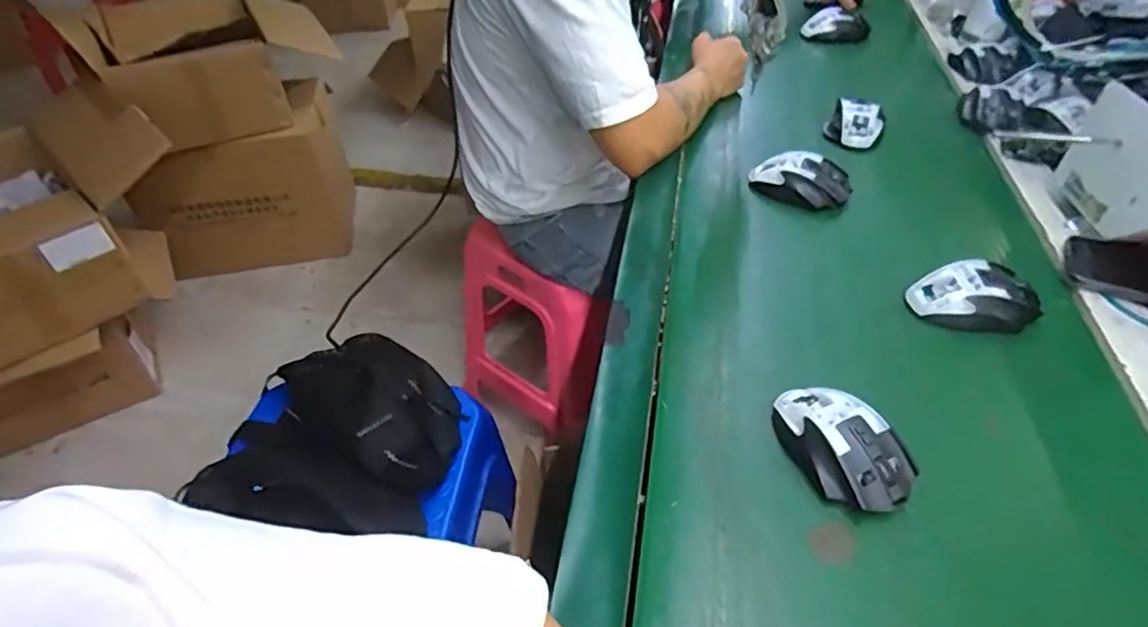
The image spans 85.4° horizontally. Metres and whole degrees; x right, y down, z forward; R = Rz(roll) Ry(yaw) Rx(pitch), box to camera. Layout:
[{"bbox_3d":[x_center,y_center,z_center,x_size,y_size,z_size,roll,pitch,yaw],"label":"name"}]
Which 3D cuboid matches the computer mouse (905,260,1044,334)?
[{"bbox_3d":[0.392,-0.019,0.611,0.120,0.039,0.066,6,45,7],"label":"computer mouse"}]

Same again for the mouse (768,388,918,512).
[{"bbox_3d":[0.207,0.099,0.484,0.070,0.032,0.114,-20,48,-19],"label":"mouse"}]

